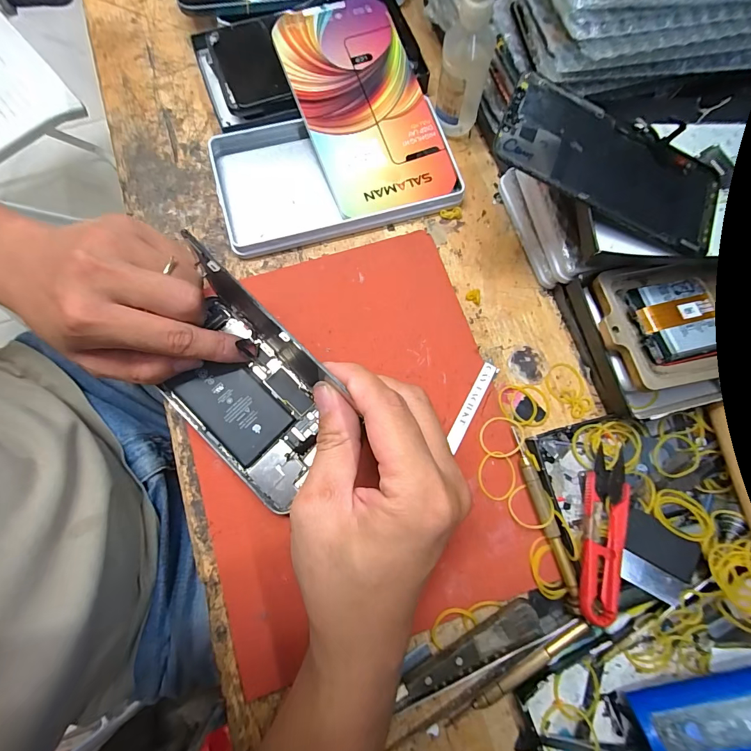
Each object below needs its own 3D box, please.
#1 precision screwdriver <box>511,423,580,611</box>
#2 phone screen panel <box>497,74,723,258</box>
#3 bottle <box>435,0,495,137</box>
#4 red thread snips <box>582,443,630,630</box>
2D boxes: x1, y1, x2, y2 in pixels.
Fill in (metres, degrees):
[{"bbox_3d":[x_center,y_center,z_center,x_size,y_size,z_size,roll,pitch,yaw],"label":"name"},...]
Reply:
[{"bbox_3d":[0.105,0.087,0.230,0.010,0.009,0.107,-14,78,-3],"label":"precision screwdriver"},{"bbox_3d":[0.139,-0.123,0.218,0.138,0.007,0.064,24,77,-6],"label":"phone screen panel"},{"bbox_3d":[0.065,-0.227,0.252,0.034,0.091,0.041,16,78,4],"label":"bottle"},{"bbox_3d":[0.137,0.092,0.223,0.025,0.006,0.099,20,66,5],"label":"red thread snips"}]

